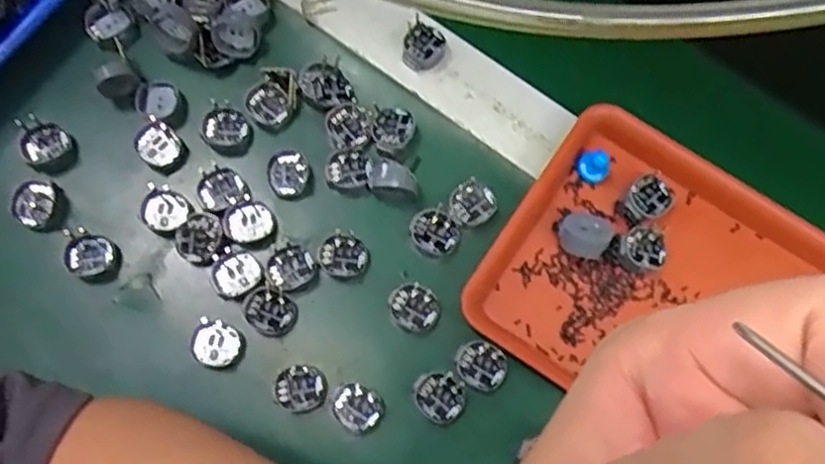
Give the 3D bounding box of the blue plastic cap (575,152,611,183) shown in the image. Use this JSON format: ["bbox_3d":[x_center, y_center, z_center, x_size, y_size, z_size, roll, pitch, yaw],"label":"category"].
[{"bbox_3d":[0.108,-0.039,0.424,0.018,0.021,0.014,6,75,1],"label":"blue plastic cap"}]

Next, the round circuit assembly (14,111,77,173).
[{"bbox_3d":[-0.222,-0.052,0.433,0.027,0.028,0.032,-37,79,-10],"label":"round circuit assembly"}]

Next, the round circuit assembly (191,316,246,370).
[{"bbox_3d":[-0.109,0.063,0.396,0.025,0.013,0.026,0,76,-1],"label":"round circuit assembly"}]

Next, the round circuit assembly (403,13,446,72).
[{"bbox_3d":[0.007,-0.114,0.442,0.024,0.019,0.025,0,76,-1],"label":"round circuit assembly"}]

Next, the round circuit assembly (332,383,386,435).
[{"bbox_3d":[-0.030,0.096,0.390,0.029,0.007,0.024,38,78,8],"label":"round circuit assembly"}]

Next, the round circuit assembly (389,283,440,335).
[{"bbox_3d":[0.001,0.044,0.402,0.029,0.009,0.025,25,76,5],"label":"round circuit assembly"}]

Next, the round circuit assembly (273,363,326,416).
[{"bbox_3d":[-0.062,0.087,0.393,0.026,0.010,0.026,0,76,-1],"label":"round circuit assembly"}]

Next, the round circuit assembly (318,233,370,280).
[{"bbox_3d":[-0.040,0.014,0.411,0.028,0.007,0.025,3,75,0],"label":"round circuit assembly"}]

